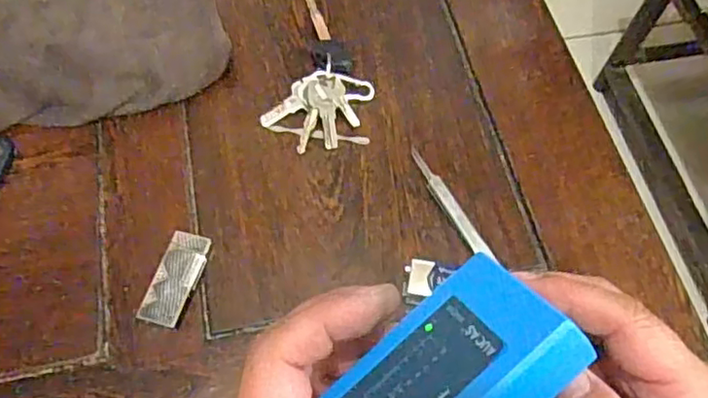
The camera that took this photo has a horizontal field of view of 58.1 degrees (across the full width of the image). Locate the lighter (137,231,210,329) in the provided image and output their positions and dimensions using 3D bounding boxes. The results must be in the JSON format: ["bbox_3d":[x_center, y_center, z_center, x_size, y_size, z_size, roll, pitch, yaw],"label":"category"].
[{"bbox_3d":[-0.109,0.048,0.389,0.025,0.009,0.058,15,62,7],"label":"lighter"}]

